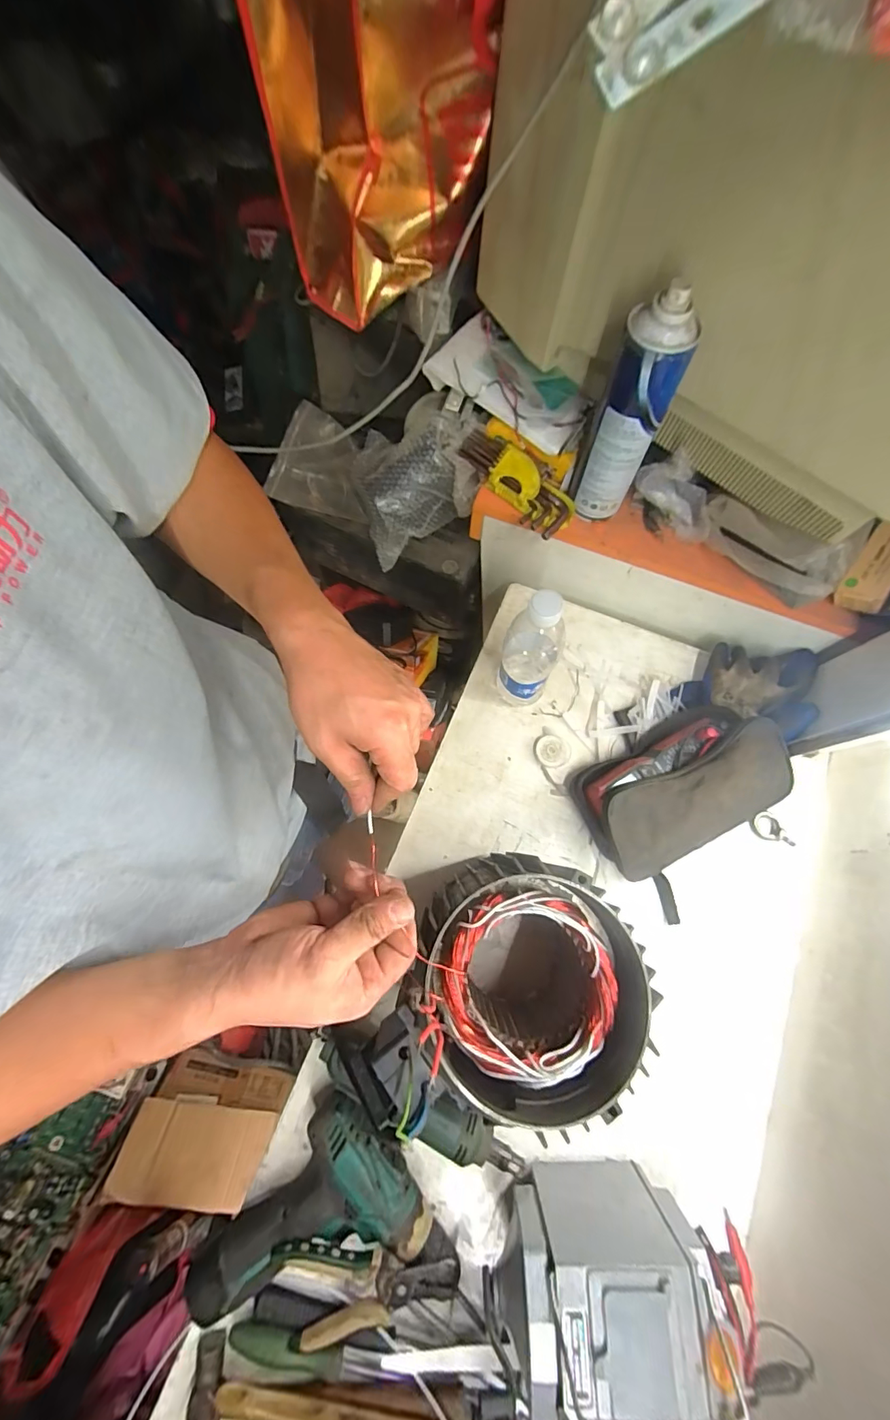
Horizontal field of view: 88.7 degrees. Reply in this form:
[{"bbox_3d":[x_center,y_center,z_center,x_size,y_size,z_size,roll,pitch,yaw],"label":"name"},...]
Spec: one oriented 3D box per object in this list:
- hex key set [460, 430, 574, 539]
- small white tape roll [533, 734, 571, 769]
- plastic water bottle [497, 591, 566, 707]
[{"bbox_3d":[0.091,-0.287,0.571,0.053,0.032,0.163,-45,79,25],"label":"hex key set"},{"bbox_3d":[0.136,0.053,0.581,0.045,0.013,0.039,10,73,4],"label":"small white tape roll"},{"bbox_3d":[0.095,-0.063,0.514,0.059,0.216,0.067,18,73,6],"label":"plastic water bottle"}]

